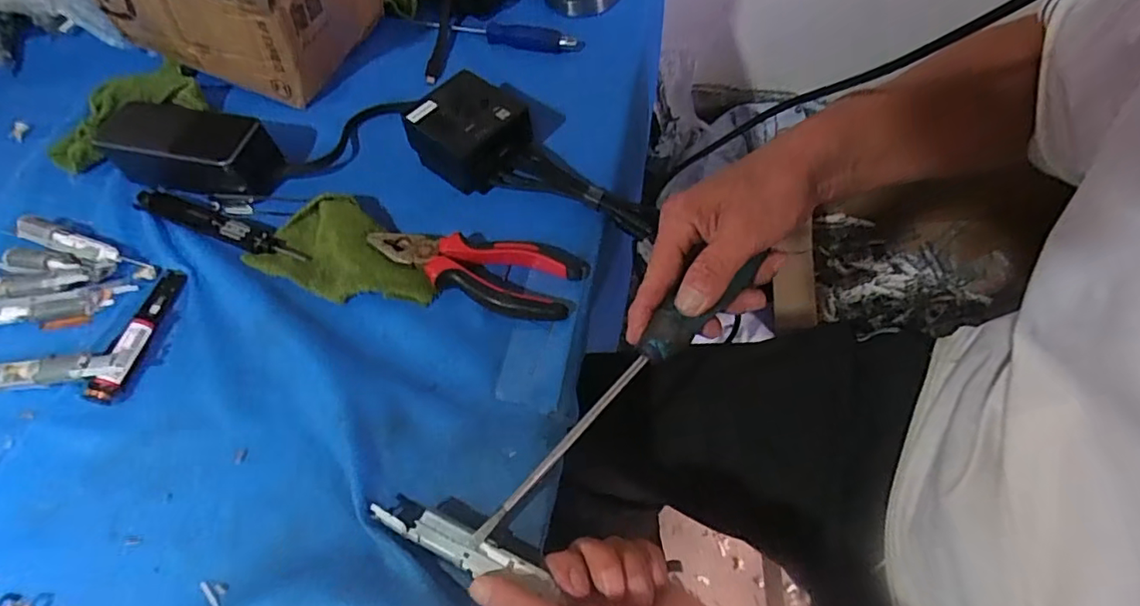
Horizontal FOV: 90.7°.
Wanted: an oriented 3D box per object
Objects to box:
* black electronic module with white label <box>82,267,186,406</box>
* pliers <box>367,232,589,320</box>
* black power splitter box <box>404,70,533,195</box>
[{"bbox_3d":[-0.308,0.018,0.400,0.022,0.017,0.106,2,58,5],"label":"black electronic module with white label"},{"bbox_3d":[-0.068,-0.029,0.414,0.151,0.017,0.063,13,60,11],"label":"pliers"},{"bbox_3d":[-0.079,-0.138,0.460,0.081,0.049,0.077,-39,64,-19],"label":"black power splitter box"}]

